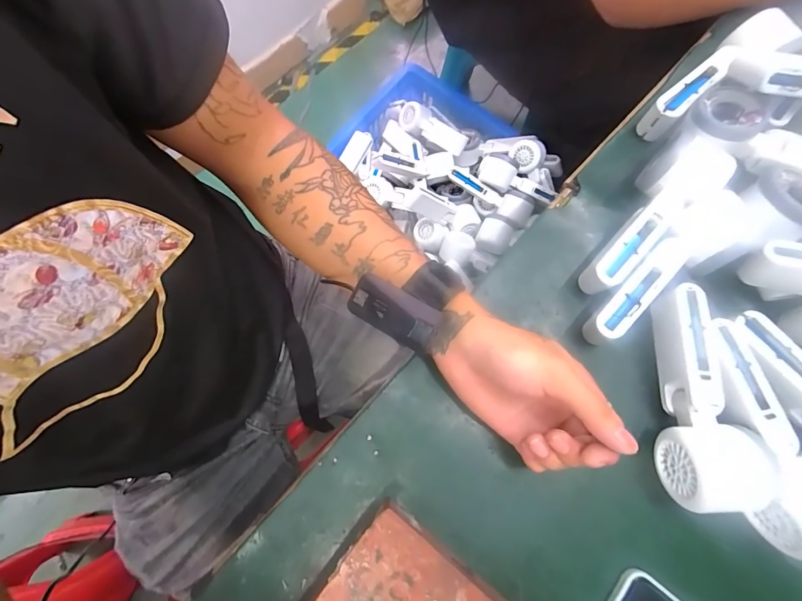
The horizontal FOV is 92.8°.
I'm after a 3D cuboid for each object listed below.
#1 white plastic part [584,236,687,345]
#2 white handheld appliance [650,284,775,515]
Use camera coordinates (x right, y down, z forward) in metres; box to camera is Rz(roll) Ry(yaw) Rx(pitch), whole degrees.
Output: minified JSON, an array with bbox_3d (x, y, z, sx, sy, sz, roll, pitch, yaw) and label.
[{"bbox_3d":[0.194,-0.006,0.323,0.026,0.043,0.103,43,79,12],"label":"white plastic part"},{"bbox_3d":[0.228,0.073,0.302,0.064,0.046,0.164,-5,74,-1],"label":"white handheld appliance"}]

